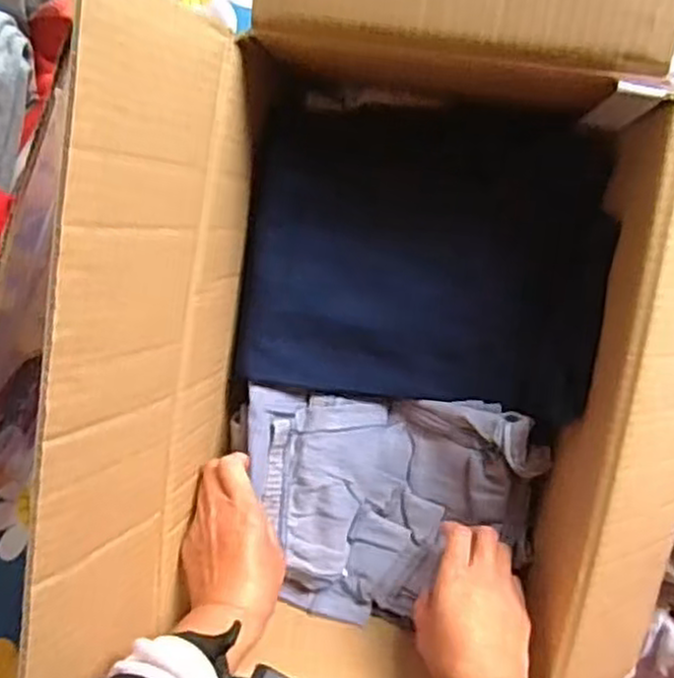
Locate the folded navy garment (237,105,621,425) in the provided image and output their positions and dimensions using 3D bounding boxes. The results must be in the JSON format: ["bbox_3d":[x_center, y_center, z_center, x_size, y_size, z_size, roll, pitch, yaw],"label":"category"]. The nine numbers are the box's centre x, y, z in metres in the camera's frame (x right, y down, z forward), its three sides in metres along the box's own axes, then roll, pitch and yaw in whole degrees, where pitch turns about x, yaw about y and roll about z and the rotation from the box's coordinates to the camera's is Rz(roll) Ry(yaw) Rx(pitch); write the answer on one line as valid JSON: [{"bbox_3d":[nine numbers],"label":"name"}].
[{"bbox_3d":[0.068,-0.061,0.598,0.272,0.028,0.222,6,96,3],"label":"folded navy garment"}]

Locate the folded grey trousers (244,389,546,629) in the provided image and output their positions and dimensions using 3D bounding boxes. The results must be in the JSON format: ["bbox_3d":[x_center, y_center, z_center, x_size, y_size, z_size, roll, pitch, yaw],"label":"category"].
[{"bbox_3d":[0.042,0.141,0.624,0.233,0.038,0.196,5,96,4],"label":"folded grey trousers"}]

